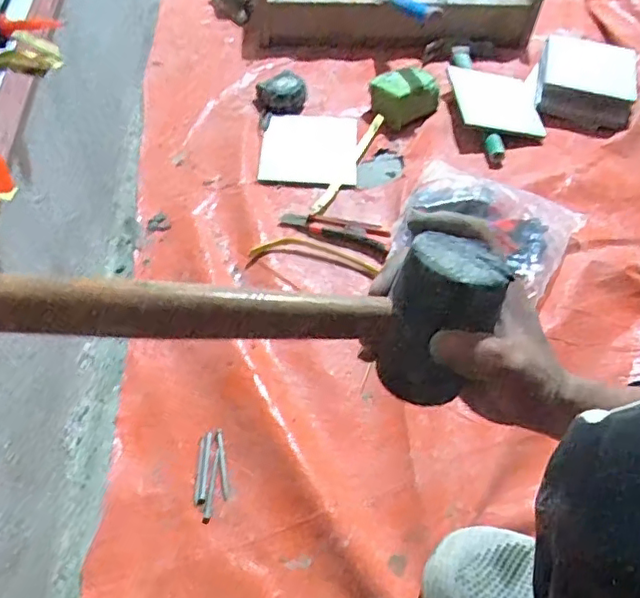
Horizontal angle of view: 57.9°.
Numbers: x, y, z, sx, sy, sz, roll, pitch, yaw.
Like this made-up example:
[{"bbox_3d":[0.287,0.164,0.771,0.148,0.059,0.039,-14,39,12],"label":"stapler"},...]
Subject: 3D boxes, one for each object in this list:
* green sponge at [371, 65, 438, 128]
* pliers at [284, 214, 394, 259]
[{"bbox_3d":[0.139,-0.345,0.969,0.122,0.055,0.096,-27,61,-19],"label":"green sponge"},{"bbox_3d":[0.025,-0.104,0.829,0.158,0.013,0.050,20,58,11],"label":"pliers"}]

